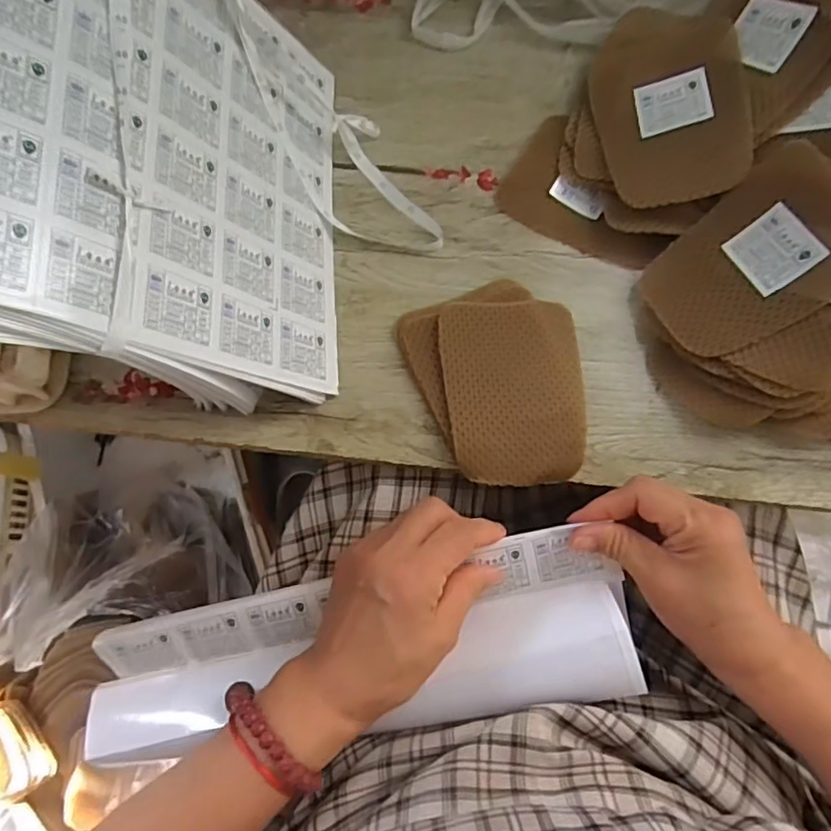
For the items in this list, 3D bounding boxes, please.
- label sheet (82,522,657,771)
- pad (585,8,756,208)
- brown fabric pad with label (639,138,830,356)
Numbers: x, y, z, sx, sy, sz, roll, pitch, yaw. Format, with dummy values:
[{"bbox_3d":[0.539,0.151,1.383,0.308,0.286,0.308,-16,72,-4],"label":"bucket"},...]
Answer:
[{"bbox_3d":[-0.045,0.145,0.359,0.330,0.041,0.099,-10,77,7],"label":"label sheet"},{"bbox_3d":[0.172,-0.217,0.409,0.093,0.007,0.154,-9,75,20],"label":"pad"},{"bbox_3d":[0.208,-0.097,0.367,0.120,0.012,0.091,-39,64,23],"label":"brown fabric pad with label"}]

